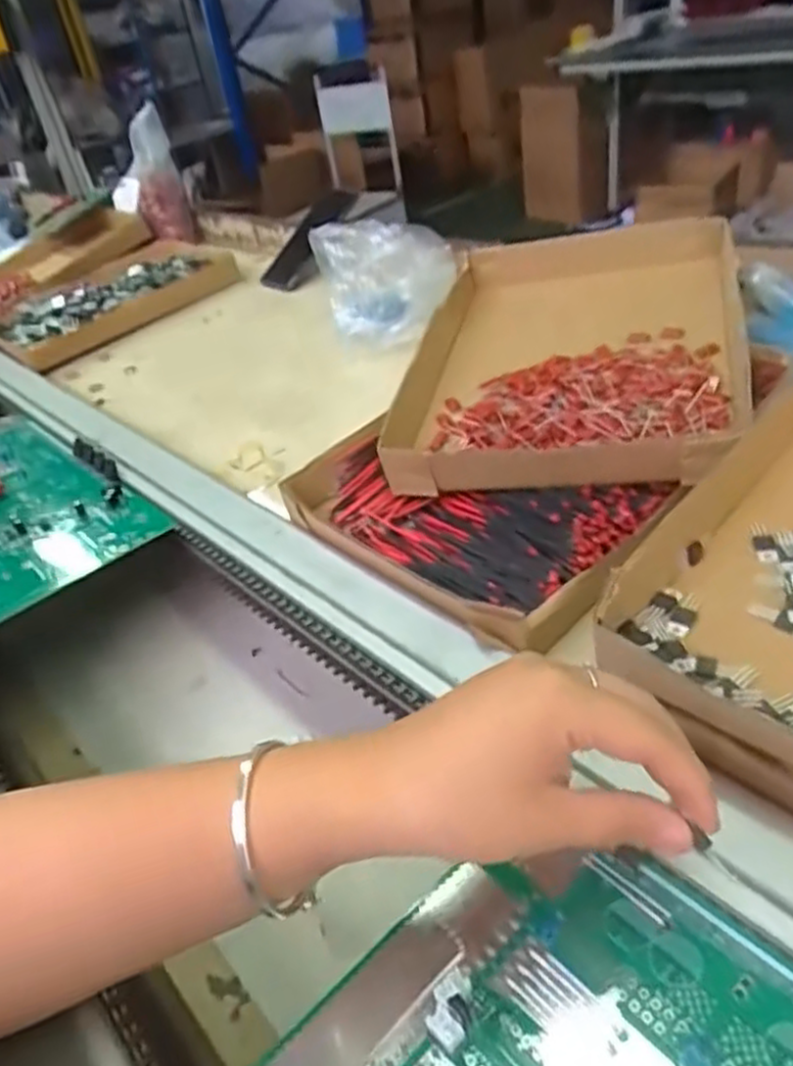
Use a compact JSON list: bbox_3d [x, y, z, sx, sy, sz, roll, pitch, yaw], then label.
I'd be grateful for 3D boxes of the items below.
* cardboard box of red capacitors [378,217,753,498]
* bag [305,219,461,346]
[{"bbox_3d":[0.132,-0.144,0.549,0.238,0.043,0.316,3,45,26],"label":"cardboard box of red capacitors"},{"bbox_3d":[-0.010,-0.246,0.712,0.138,0.105,0.095,-5,34,4],"label":"bag"}]

